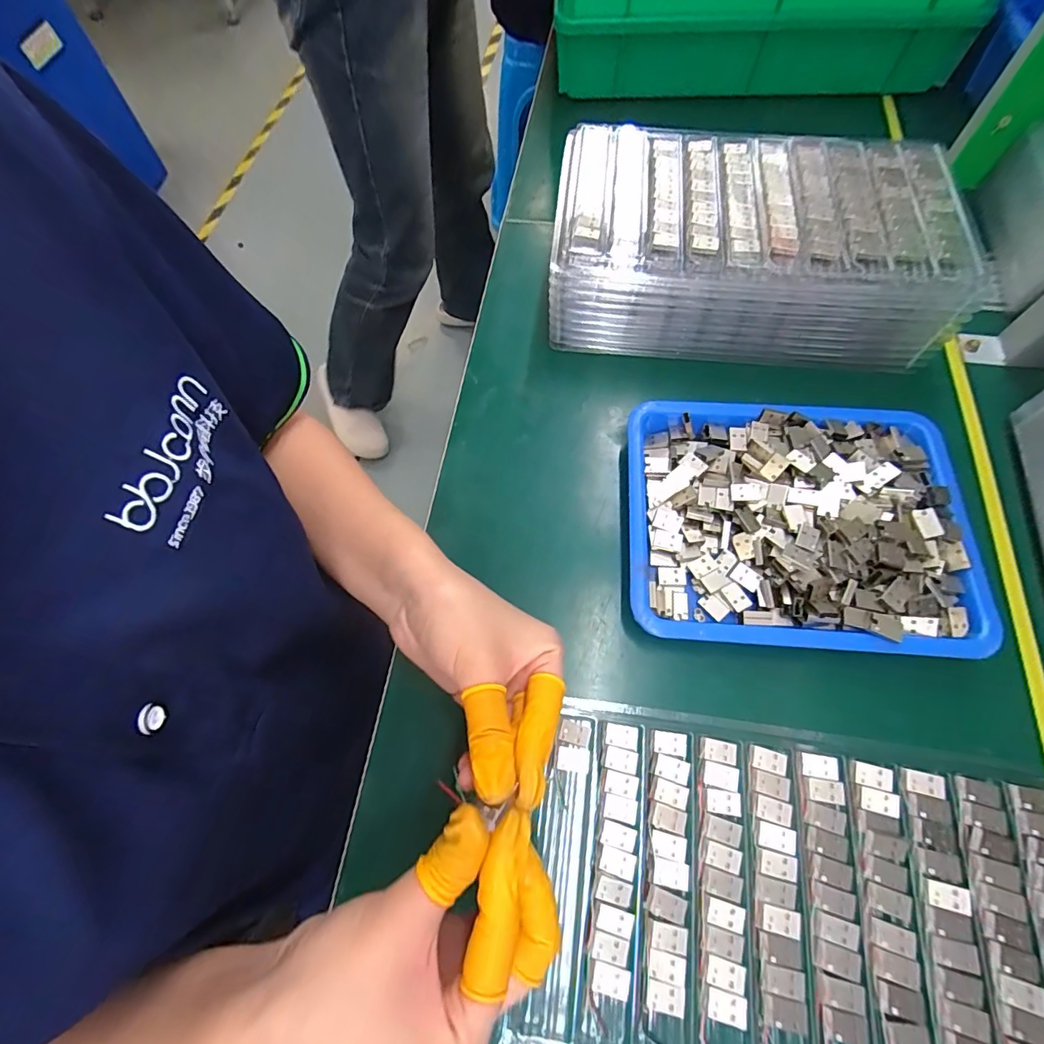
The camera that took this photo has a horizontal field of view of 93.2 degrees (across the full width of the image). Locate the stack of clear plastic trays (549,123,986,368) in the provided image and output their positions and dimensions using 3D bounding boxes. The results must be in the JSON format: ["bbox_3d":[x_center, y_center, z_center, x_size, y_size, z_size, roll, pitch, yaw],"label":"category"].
[{"bbox_3d":[0.175,-0.224,0.402,0.291,0.081,0.167,5,67,5],"label":"stack of clear plastic trays"}]

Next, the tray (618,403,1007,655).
[{"bbox_3d":[0.181,-0.002,0.330,0.215,0.036,0.165,3,67,4],"label":"tray"}]

